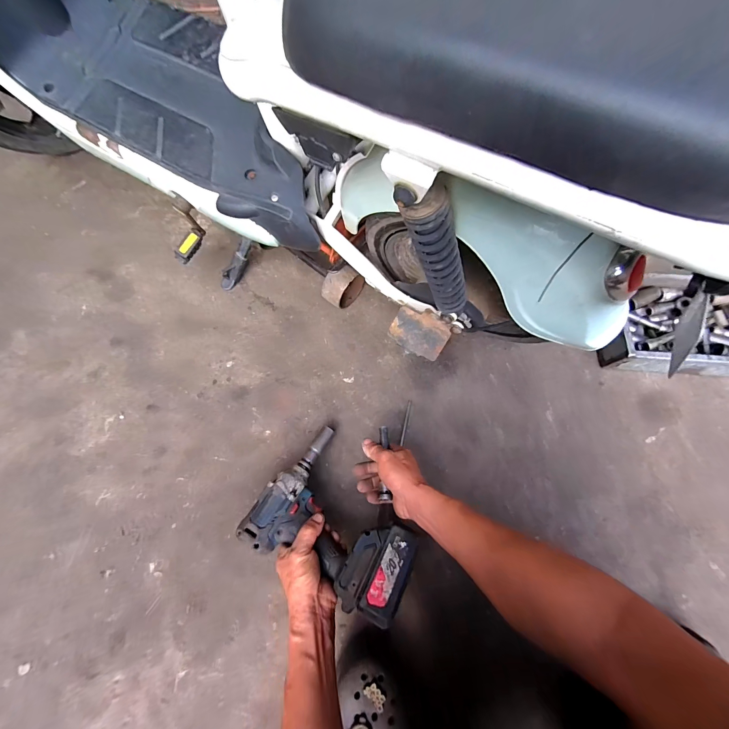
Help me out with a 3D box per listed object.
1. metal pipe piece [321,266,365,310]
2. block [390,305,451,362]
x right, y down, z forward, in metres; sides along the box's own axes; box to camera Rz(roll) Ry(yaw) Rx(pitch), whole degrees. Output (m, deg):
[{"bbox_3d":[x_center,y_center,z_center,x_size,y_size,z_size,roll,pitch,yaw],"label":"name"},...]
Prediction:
[{"bbox_3d":[-0.045,-0.167,0.670,0.050,0.089,0.100,38,70,12],"label":"metal pipe piece"},{"bbox_3d":[0.087,-0.051,0.491,0.085,0.004,0.067,27,93,4],"label":"block"}]

